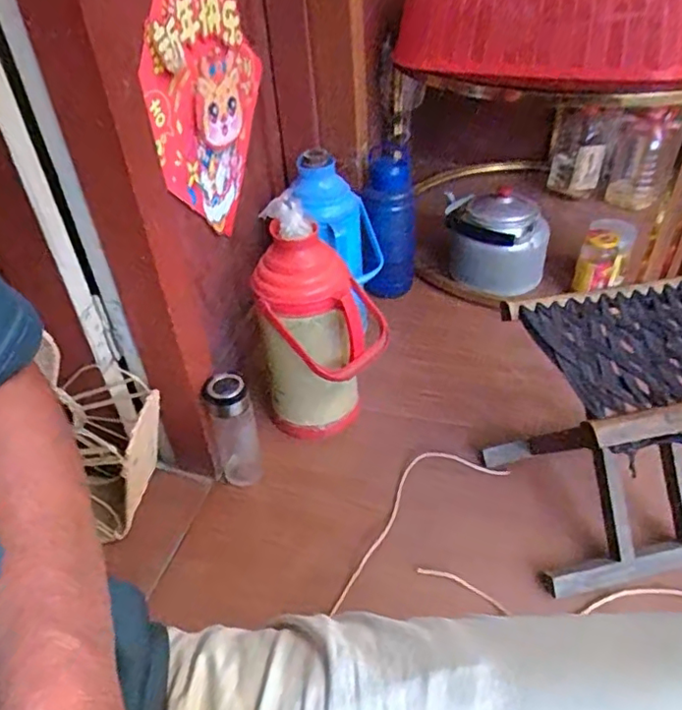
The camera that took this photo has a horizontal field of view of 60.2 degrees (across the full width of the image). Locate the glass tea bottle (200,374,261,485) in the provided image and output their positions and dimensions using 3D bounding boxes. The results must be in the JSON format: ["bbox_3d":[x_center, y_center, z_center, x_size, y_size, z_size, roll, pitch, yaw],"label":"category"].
[{"bbox_3d":[-0.162,0.120,0.899,0.062,0.197,0.054,-12,40,-10],"label":"glass tea bottle"}]

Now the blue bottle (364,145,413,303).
[{"bbox_3d":[0.104,-0.274,1.265,0.100,0.308,0.095,2,40,7],"label":"blue bottle"}]

